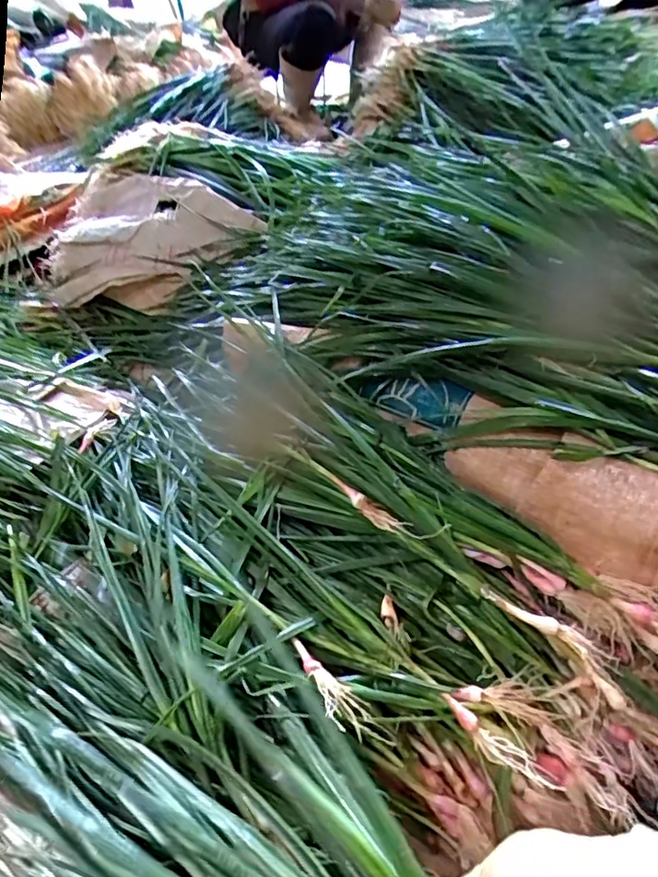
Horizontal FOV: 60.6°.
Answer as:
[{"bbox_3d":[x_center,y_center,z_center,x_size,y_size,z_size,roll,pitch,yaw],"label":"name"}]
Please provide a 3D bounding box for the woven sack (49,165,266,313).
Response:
[{"bbox_3d":[-0.313,-0.345,0.943,0.486,0.057,0.259,10,83,32],"label":"woven sack"}]

